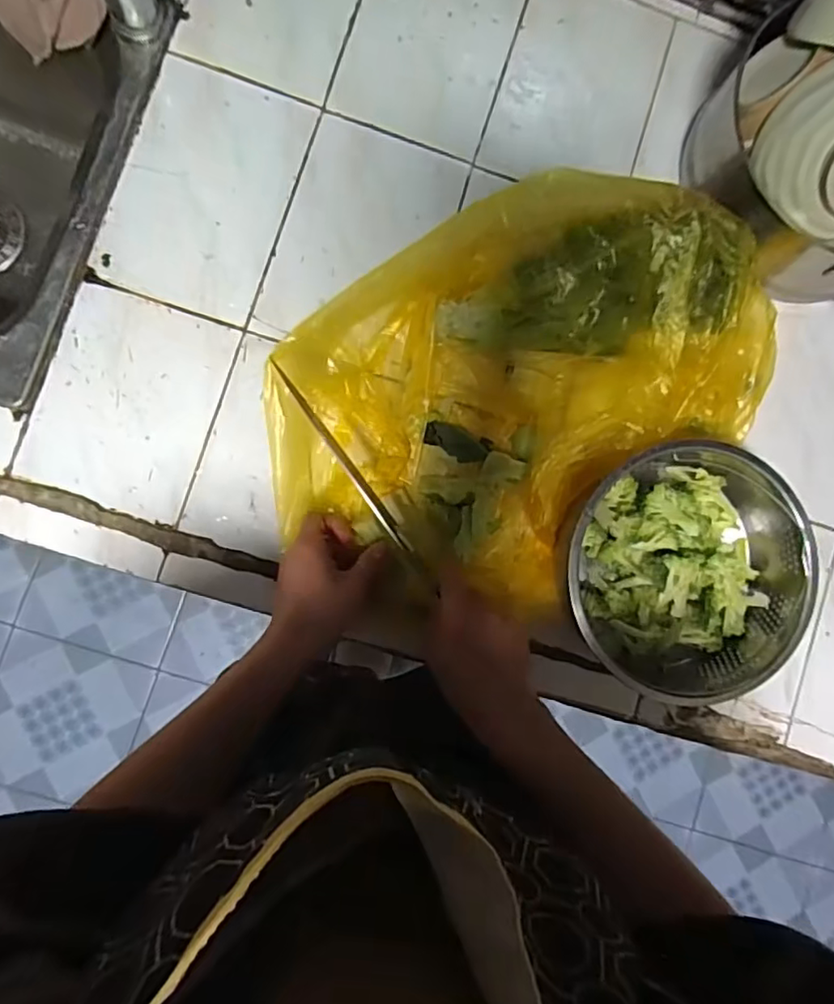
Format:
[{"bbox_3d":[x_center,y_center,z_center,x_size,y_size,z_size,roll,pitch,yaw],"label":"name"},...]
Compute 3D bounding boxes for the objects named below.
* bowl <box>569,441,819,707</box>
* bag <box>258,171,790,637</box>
[{"bbox_3d":[0.228,0.056,0.513,0.205,0.075,0.202,0,88,-5],"label":"bowl"},{"bbox_3d":[0.091,-0.091,0.486,0.409,0.121,0.288,-39,91,-5],"label":"bag"}]

